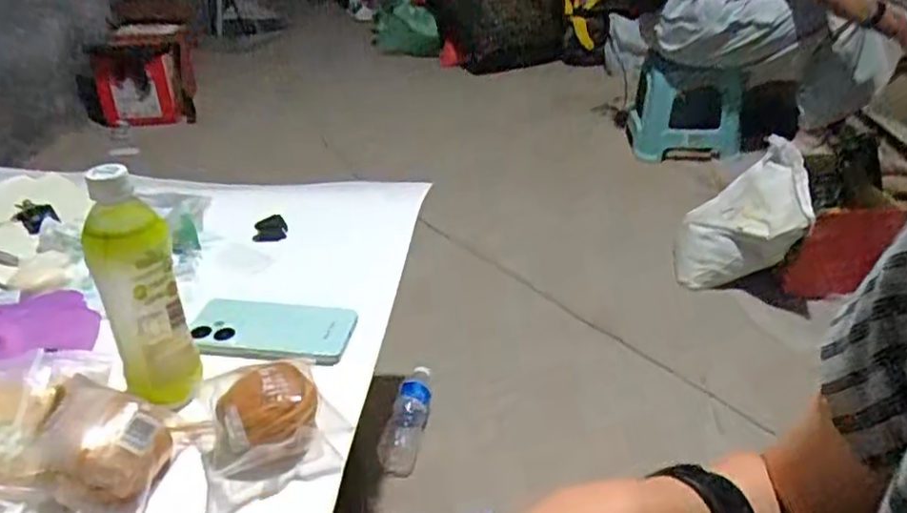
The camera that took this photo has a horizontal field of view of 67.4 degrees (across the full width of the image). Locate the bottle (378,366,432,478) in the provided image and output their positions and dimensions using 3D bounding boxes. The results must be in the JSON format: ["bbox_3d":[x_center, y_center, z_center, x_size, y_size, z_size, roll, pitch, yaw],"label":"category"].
[{"bbox_3d":[-0.079,0.273,1.186,0.069,0.062,0.233,2,31,6],"label":"bottle"}]

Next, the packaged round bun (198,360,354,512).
[{"bbox_3d":[-0.148,0.129,0.544,0.110,0.053,0.104,-1,31,1],"label":"packaged round bun"}]

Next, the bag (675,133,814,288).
[{"bbox_3d":[0.685,-0.106,1.612,0.258,0.233,0.350,11,33,19],"label":"bag"}]

